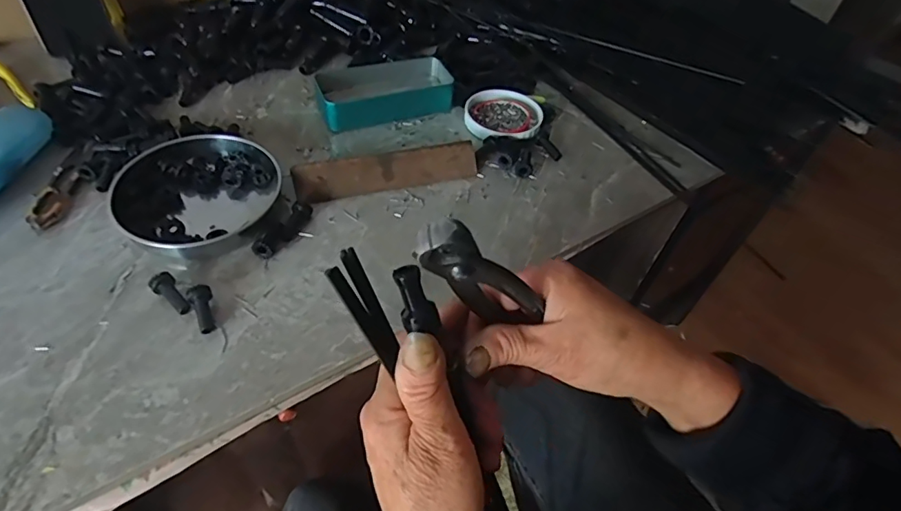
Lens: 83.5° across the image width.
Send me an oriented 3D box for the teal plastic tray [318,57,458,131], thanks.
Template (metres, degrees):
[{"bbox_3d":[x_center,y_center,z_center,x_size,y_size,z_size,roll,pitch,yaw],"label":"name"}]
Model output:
[{"bbox_3d":[-0.074,-0.189,0.582,0.155,0.032,0.073,-16,53,-19],"label":"teal plastic tray"}]

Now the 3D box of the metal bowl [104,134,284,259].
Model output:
[{"bbox_3d":[-0.229,-0.060,0.459,0.135,0.030,0.136,3,49,-3],"label":"metal bowl"}]

